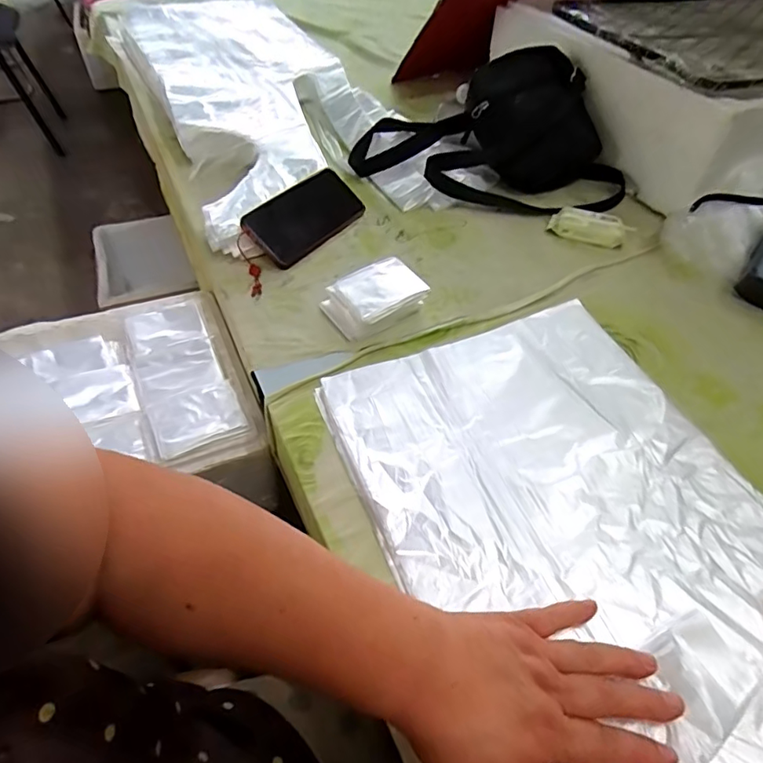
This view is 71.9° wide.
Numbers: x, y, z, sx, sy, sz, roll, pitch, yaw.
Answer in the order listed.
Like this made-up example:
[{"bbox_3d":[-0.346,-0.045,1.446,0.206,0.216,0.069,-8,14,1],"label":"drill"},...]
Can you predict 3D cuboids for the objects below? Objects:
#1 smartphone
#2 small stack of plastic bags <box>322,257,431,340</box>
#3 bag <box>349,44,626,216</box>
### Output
[{"bbox_3d":[-0.094,-0.209,0.670,0.085,0.012,0.162,47,62,-1],"label":"smartphone"},{"bbox_3d":[-0.009,-0.091,0.566,0.099,0.037,0.075,-27,56,-22],"label":"small stack of plastic bags"},{"bbox_3d":[0.156,-0.355,0.736,0.383,0.130,0.186,16,51,12],"label":"bag"}]

